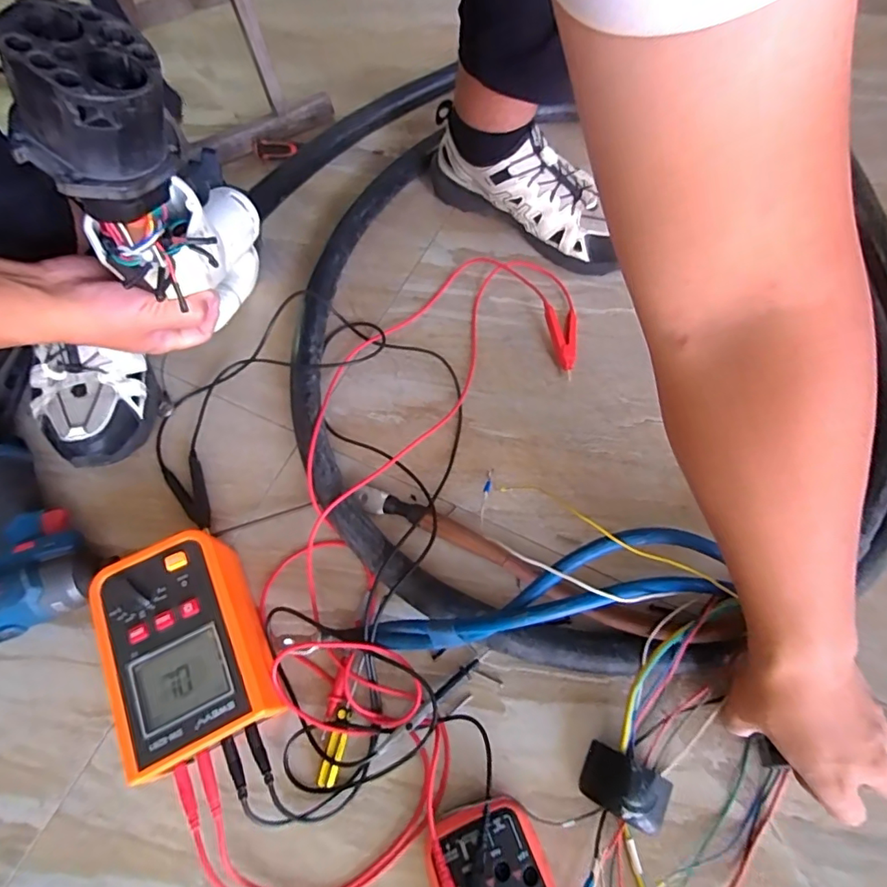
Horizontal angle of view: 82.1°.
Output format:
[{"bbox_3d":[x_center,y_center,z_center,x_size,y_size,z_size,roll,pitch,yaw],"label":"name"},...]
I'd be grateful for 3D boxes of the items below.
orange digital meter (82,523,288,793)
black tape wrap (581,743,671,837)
[{"bbox_3d":[-0.201,0.160,0.408,0.104,0.063,0.157,-26,68,-10],"label":"orange digital meter"},{"bbox_3d":[0.134,0.251,0.371,0.057,0.033,0.039,26,69,12],"label":"black tape wrap"}]

